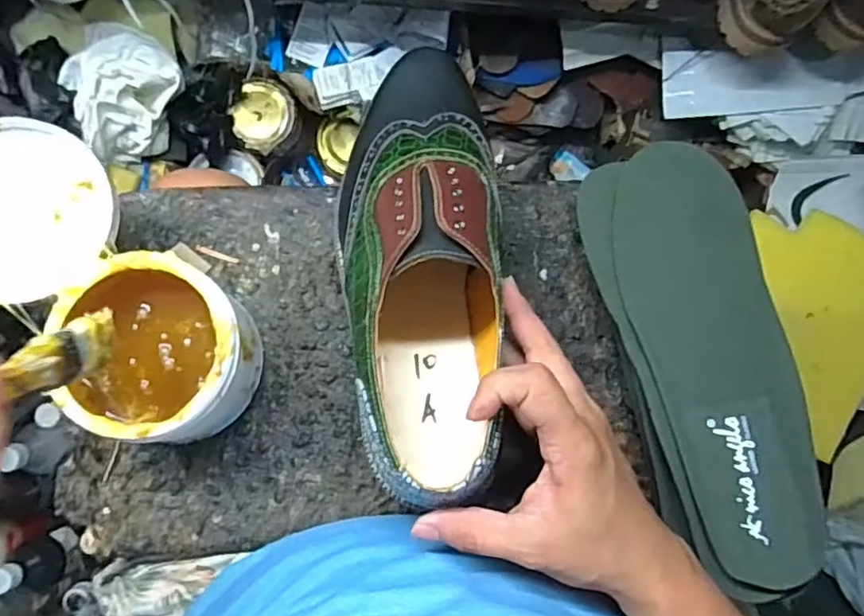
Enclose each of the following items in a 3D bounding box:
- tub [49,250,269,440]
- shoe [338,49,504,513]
[{"bbox_3d":[-0.164,0.022,0.374,0.107,0.073,0.101,0,87,-3],"label":"tub"},{"bbox_3d":[-0.008,-0.041,0.359,0.085,0.087,0.271,-1,78,-3],"label":"shoe"}]

